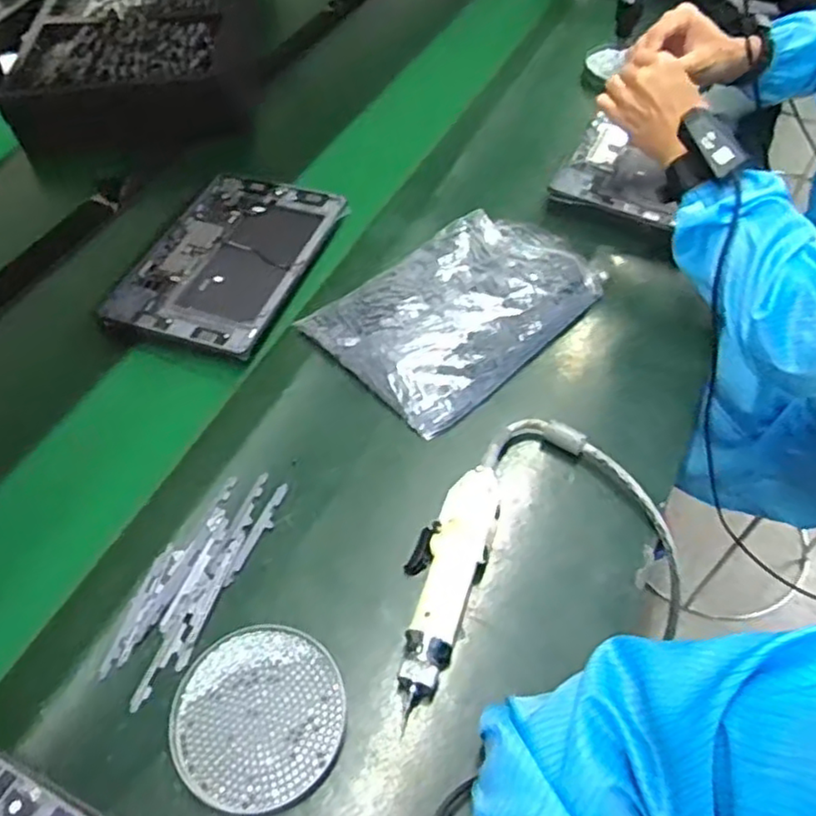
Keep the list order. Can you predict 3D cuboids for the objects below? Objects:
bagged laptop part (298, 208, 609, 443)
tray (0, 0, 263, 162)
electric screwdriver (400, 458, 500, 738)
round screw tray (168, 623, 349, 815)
[{"bbox_3d":[0.060,-0.108,0.674,0.282,0.033,0.175,-39,61,-24],"label":"bagged laptop part"},{"bbox_3d":[-0.404,-0.551,1.015,0.339,0.099,0.401,-6,53,-2],"label":"tray"},{"bbox_3d":[0.026,0.130,0.505,0.054,0.033,0.198,18,54,11],"label":"electric screwdriver"},{"bbox_3d":[-0.101,0.212,0.456,0.113,0.017,0.113,-1,53,2],"label":"round screw tray"}]

